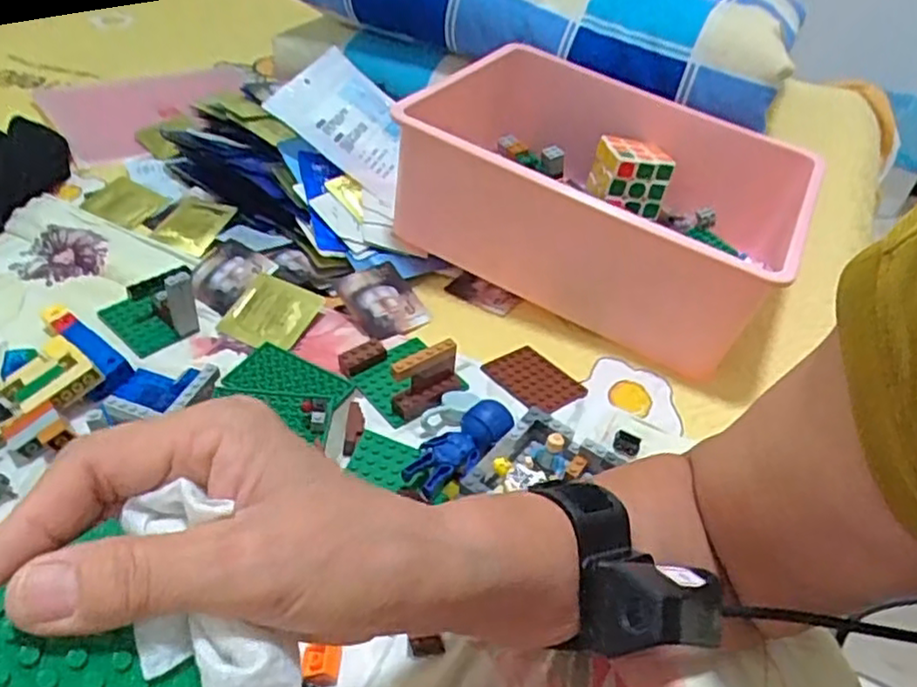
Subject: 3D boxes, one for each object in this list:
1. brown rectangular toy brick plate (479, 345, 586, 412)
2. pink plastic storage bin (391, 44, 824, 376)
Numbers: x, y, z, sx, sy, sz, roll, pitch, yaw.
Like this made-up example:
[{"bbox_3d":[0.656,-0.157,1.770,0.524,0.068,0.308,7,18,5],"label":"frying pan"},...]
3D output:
[{"bbox_3d":[0.055,0.026,0.501,0.049,0.005,0.064,-23,47,-31],"label":"brown rectangular toy brick plate"},{"bbox_3d":[0.128,-0.130,0.589,0.310,0.142,0.251,21,41,17],"label":"pink plastic storage bin"}]

